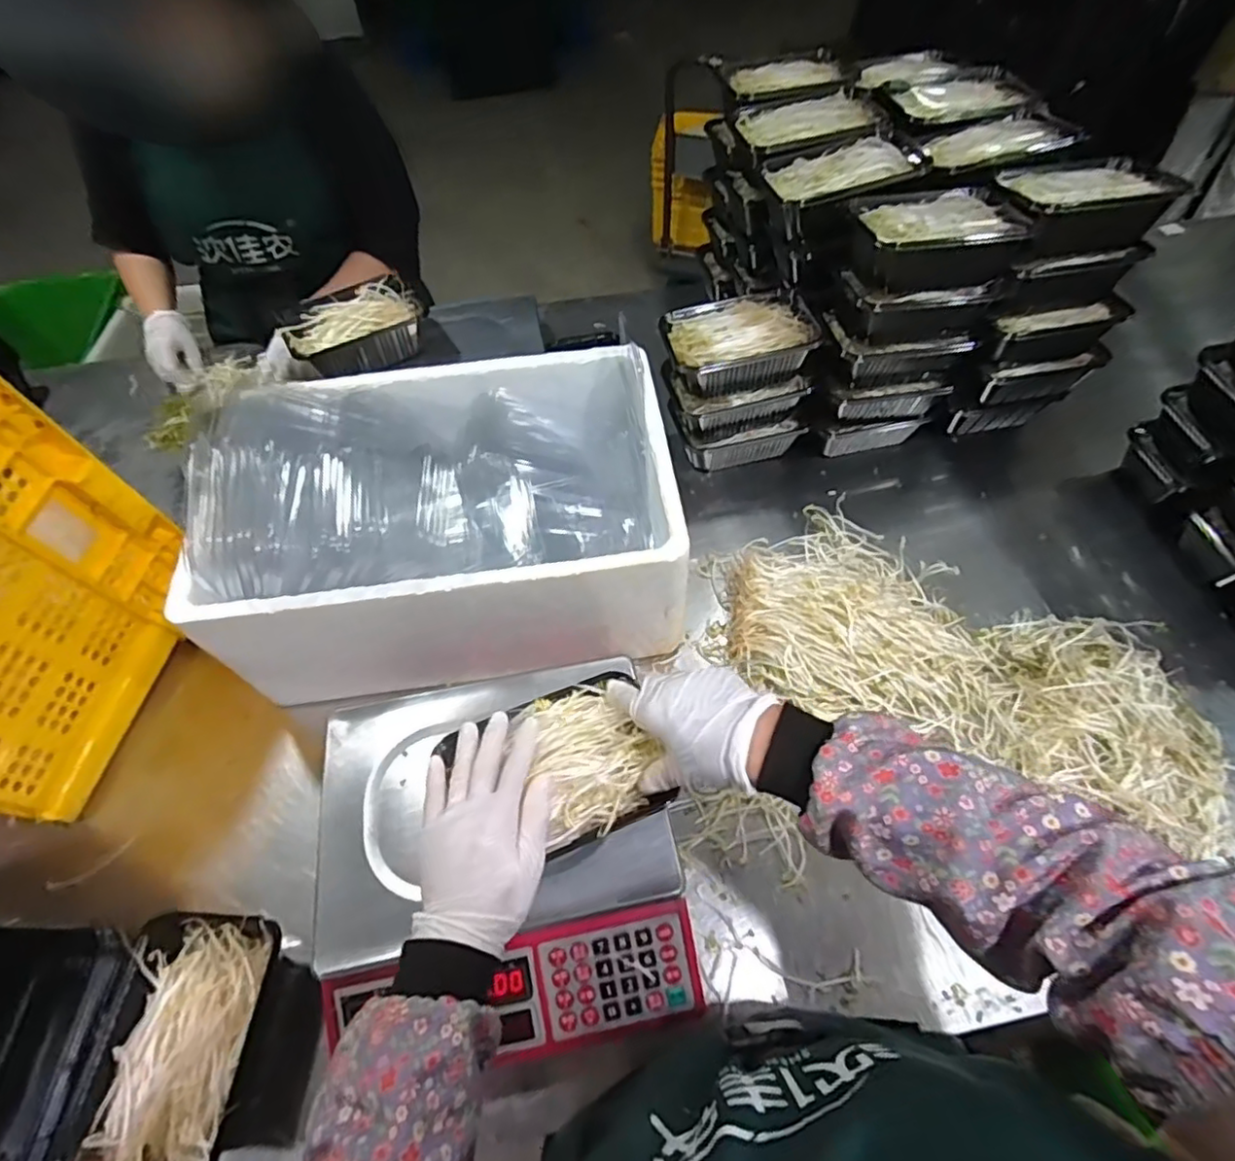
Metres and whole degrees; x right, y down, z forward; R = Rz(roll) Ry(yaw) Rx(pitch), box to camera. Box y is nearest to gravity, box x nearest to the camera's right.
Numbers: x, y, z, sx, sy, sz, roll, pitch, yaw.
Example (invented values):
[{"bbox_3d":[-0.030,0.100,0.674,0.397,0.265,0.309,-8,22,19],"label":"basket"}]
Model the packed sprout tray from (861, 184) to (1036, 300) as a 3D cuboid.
[{"bbox_3d":[0.353,-0.384,0.699,0.177,0.060,0.102,-10,57,-5],"label":"packed sprout tray"}]

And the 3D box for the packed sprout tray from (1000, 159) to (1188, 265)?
[{"bbox_3d":[0.518,-0.430,0.712,0.172,0.057,0.112,-5,57,-2],"label":"packed sprout tray"}]

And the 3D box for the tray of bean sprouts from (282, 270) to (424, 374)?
[{"bbox_3d":[-0.356,-0.337,0.850,0.170,0.054,0.111,-17,58,-9],"label":"tray of bean sprouts"}]

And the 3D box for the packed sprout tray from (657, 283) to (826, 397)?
[{"bbox_3d":[0.149,-0.304,0.783,0.179,0.060,0.114,-11,57,-5],"label":"packed sprout tray"}]

